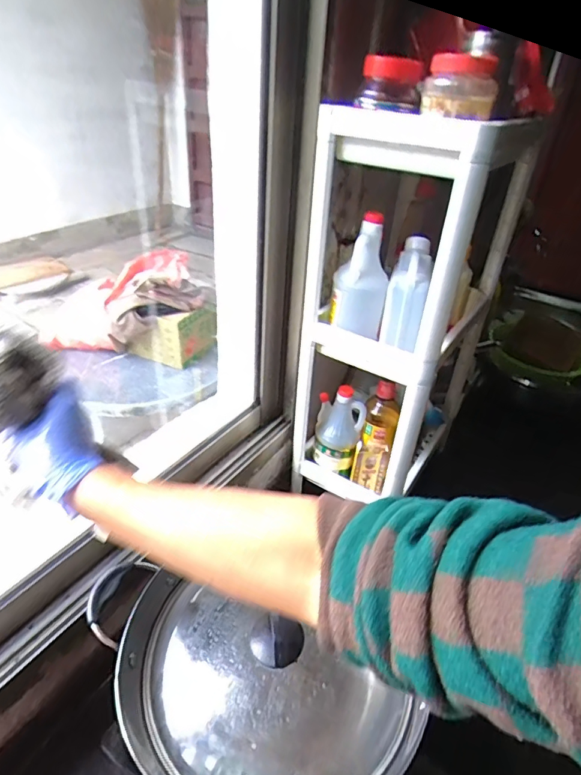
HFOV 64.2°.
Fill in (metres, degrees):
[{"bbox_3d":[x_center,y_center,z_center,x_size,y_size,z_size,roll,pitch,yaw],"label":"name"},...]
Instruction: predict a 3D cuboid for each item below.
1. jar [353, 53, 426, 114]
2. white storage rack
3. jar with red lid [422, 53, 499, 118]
[{"bbox_3d":[0.126,-0.376,0.573,0.060,0.053,0.085,-17,40,-29],"label":"jar"},{"bbox_3d":[0.175,-0.115,0.793,0.250,0.615,0.242,21,37,22],"label":"white storage rack"},{"bbox_3d":[0.190,-0.338,0.519,0.078,0.057,0.073,11,35,10],"label":"jar with red lid"}]

